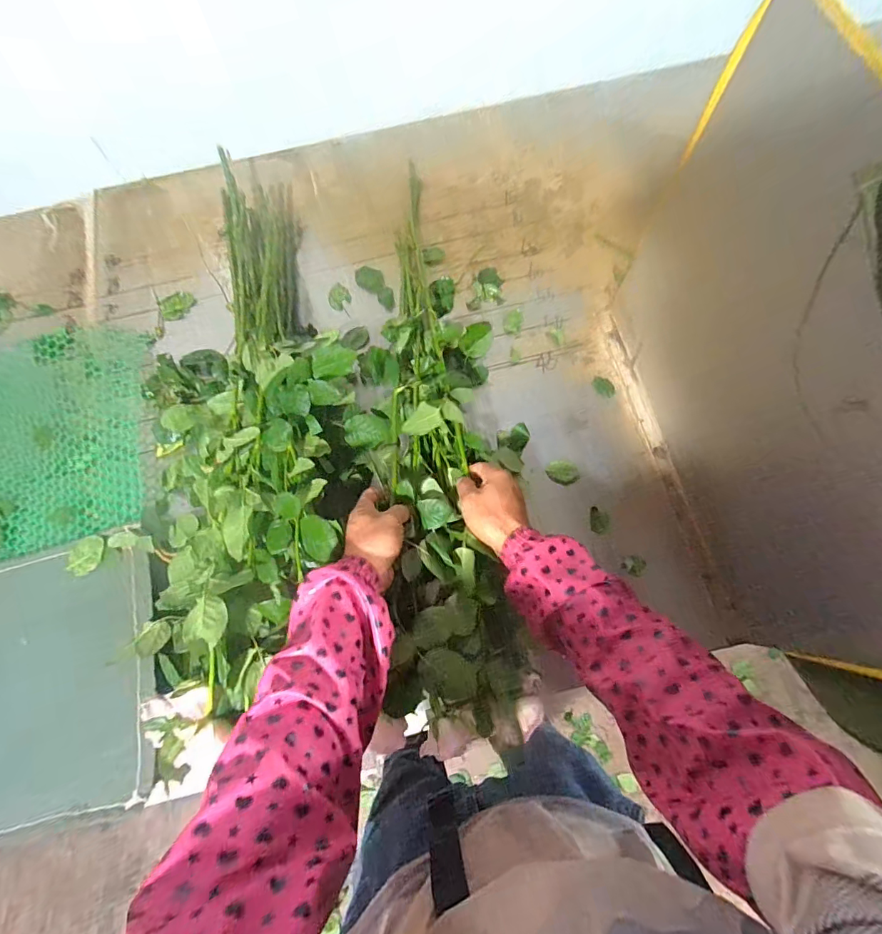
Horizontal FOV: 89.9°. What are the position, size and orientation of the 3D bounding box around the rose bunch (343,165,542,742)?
[{"bbox_3d":[-0.009,-0.067,0.601,0.204,0.092,0.753,-6,68,-2],"label":"rose bunch"}]

